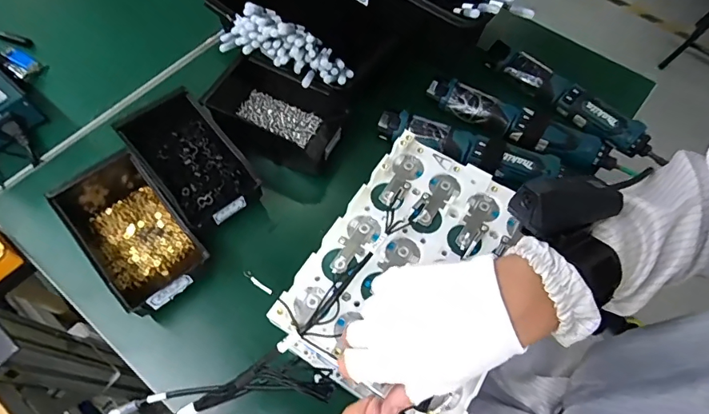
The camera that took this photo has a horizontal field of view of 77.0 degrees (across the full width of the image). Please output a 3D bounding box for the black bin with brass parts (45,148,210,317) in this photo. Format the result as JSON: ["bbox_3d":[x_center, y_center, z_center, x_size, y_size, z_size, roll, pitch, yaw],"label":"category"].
[{"bbox_3d":[-0.264,0.026,0.529,0.104,0.073,0.195,-37,70,-18],"label":"black bin with brass parts"}]

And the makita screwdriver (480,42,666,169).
[{"bbox_3d":[0.317,-0.159,0.658,0.278,0.040,0.037,41,69,18],"label":"makita screwdriver"}]

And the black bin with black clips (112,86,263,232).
[{"bbox_3d":[-0.209,-0.060,0.569,0.101,0.064,0.184,-38,70,-18],"label":"black bin with black clips"}]

